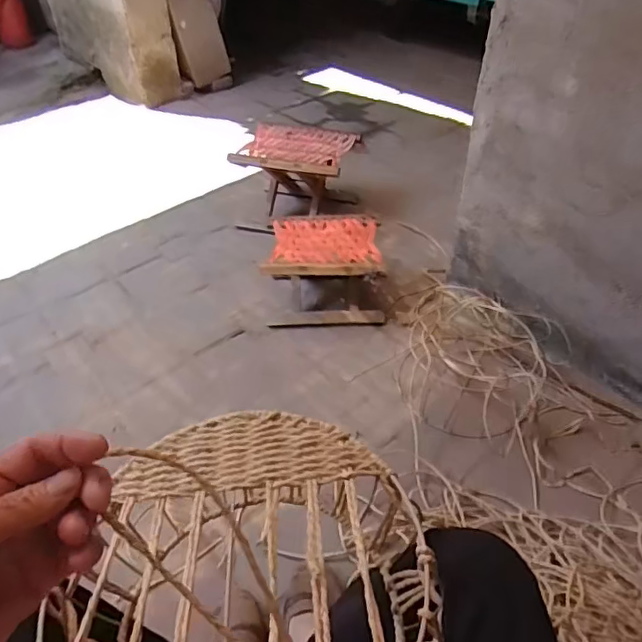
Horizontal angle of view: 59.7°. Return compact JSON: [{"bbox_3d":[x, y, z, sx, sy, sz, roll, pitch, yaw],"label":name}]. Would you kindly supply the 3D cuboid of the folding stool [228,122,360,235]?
[{"bbox_3d":[-0.066,-0.425,1.684,0.310,0.227,0.282,12,44,13],"label":"folding stool"}]

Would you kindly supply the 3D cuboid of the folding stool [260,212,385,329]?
[{"bbox_3d":[0.005,-0.121,1.387,0.279,0.183,0.242,-5,43,-4],"label":"folding stool"}]

